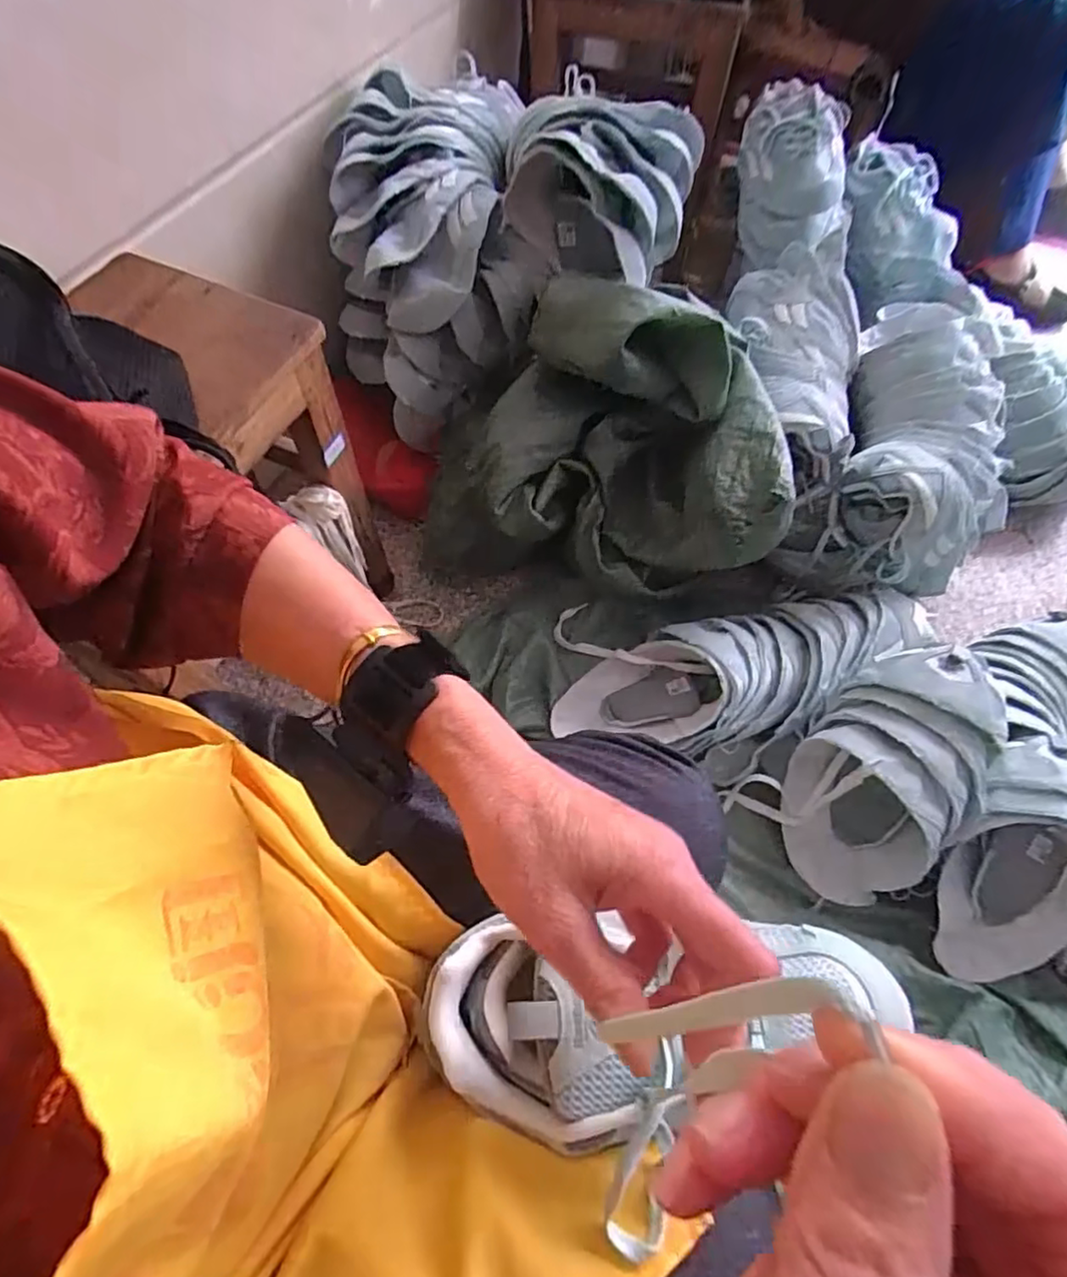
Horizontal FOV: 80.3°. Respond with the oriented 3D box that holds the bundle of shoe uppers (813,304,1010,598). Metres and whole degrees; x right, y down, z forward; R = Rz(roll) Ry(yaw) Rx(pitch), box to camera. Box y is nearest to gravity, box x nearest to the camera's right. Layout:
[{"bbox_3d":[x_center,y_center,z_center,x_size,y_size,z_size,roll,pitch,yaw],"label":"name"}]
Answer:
[{"bbox_3d":[0.510,-0.221,0.831,0.232,0.186,0.319,15,62,6],"label":"bundle of shoe uppers"}]

